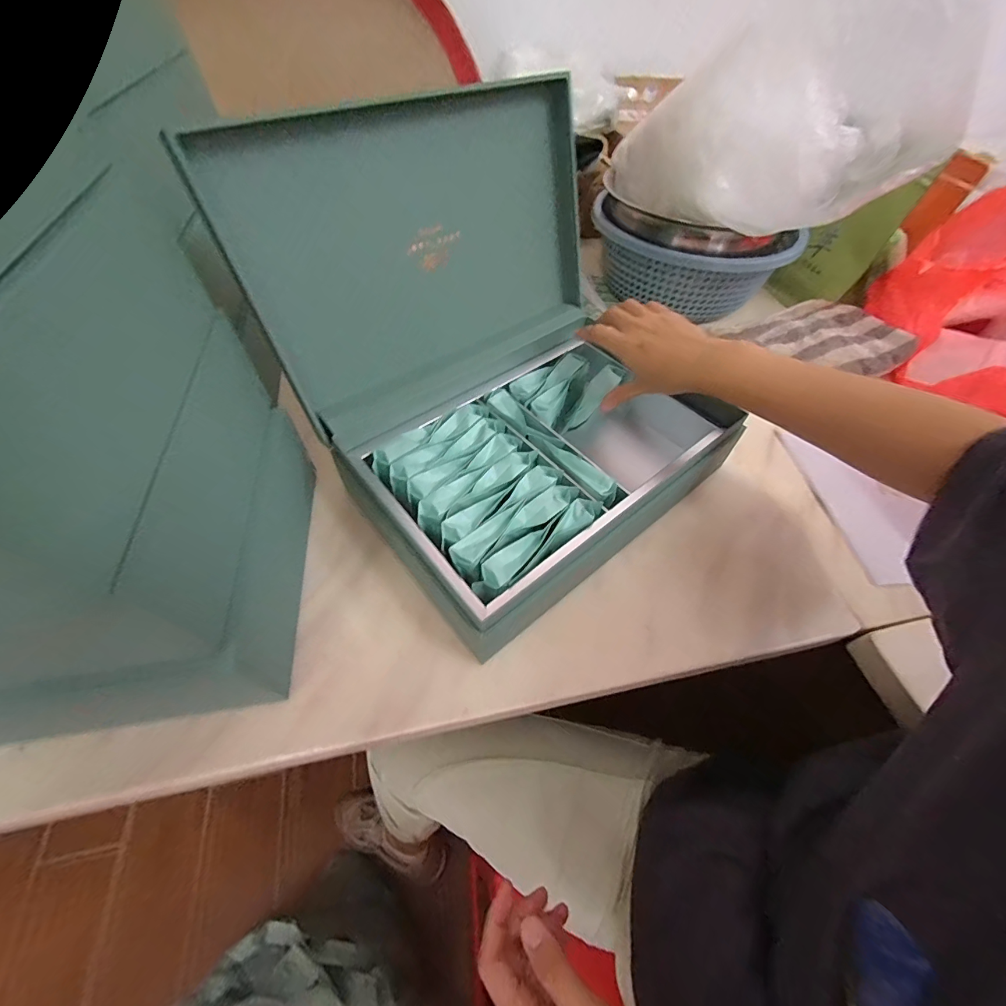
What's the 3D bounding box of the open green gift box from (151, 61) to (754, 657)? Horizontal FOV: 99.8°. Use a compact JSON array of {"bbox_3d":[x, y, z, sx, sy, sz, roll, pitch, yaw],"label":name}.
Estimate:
[{"bbox_3d":[0.019,-0.143,0.382,0.349,0.268,0.328,-34,62,-24],"label":"open green gift box"}]

